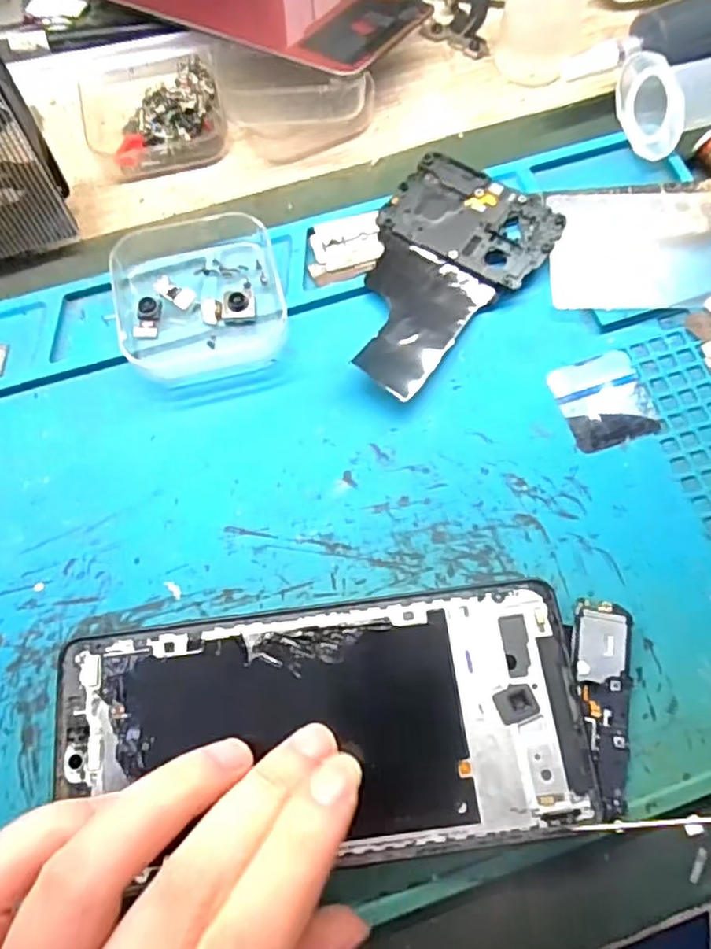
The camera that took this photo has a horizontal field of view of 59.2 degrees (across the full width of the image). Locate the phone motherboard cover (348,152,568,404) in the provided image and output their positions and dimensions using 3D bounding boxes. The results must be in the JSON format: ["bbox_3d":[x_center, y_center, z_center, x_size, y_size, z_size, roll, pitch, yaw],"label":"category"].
[{"bbox_3d":[0.030,-0.082,0.252,0.066,0.009,0.105,35,76,11],"label":"phone motherboard cover"}]

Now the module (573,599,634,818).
[{"bbox_3d":[0.079,0.072,0.199,0.018,0.007,0.062,6,72,2],"label":"module"}]

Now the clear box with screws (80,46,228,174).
[{"bbox_3d":[-0.092,-0.166,0.285,0.063,0.023,0.059,-14,73,-4],"label":"clear box with screws"}]

